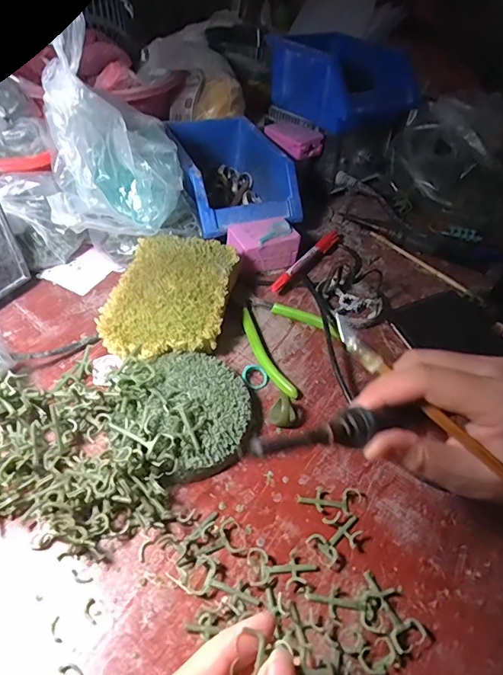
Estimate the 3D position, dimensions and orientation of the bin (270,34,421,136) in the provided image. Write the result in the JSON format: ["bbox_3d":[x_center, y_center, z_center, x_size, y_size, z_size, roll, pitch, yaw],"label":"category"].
[{"bbox_3d":[0.119,-0.326,0.574,0.131,0.091,0.174,-18,52,-23],"label":"bin"}]

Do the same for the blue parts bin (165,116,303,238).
[{"bbox_3d":[-0.026,-0.197,0.531,0.128,0.068,0.194,-9,49,-16],"label":"blue parts bin"}]

